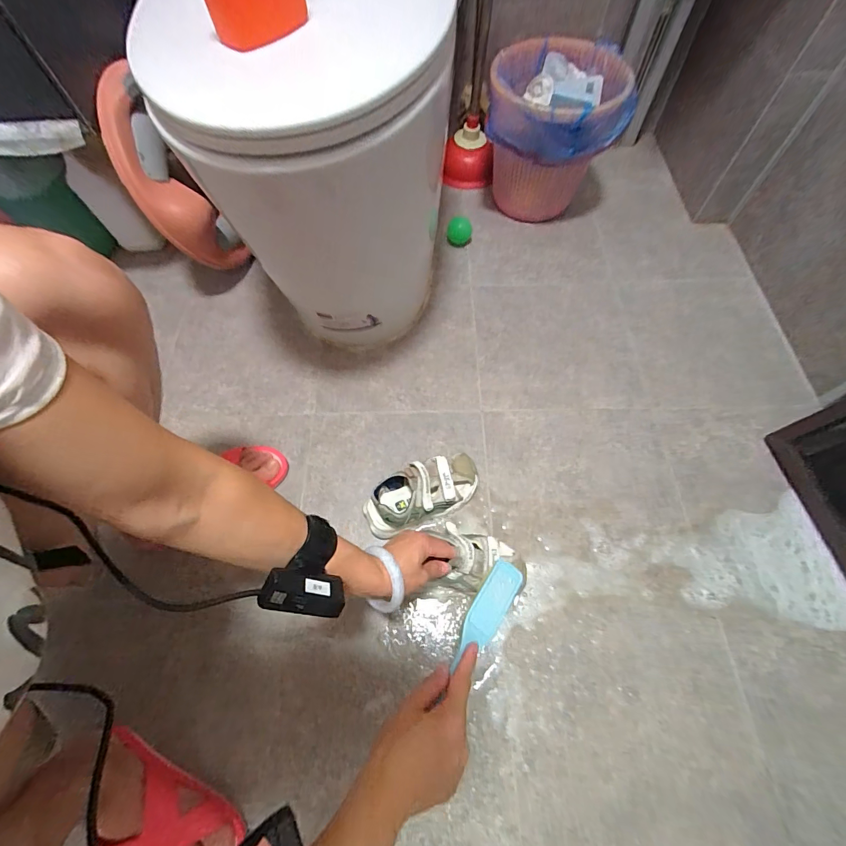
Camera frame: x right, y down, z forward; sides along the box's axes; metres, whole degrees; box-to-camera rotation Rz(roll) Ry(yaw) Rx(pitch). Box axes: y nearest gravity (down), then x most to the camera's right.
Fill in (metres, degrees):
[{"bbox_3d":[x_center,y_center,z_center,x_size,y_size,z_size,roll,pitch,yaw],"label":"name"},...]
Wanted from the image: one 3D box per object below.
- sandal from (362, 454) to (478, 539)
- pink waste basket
[{"bbox_3d":[-0.001,0.107,0.593,0.180,0.072,0.076,-24,65,-9],"label":"sandal"},{"bbox_3d":[0.273,-0.612,0.842,0.255,0.251,0.255,10,65,7],"label":"pink waste basket"}]

